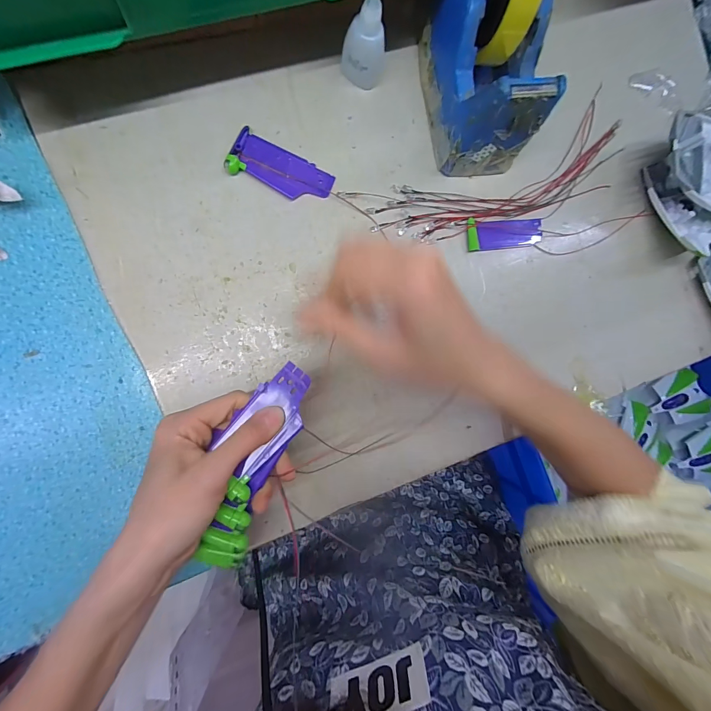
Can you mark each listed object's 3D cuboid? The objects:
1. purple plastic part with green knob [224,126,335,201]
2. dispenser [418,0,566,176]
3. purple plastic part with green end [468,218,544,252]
[{"bbox_3d":[-0.066,-0.165,0.299,0.088,0.009,0.041,24,88,-8],"label":"purple plastic part with green knob"},{"bbox_3d":[0.108,-0.257,0.266,0.073,0.113,0.170,-12,93,-8],"label":"dispenser"},{"bbox_3d":[0.149,-0.121,0.331,0.078,0.004,0.029,-6,92,-8],"label":"purple plastic part with green end"}]

